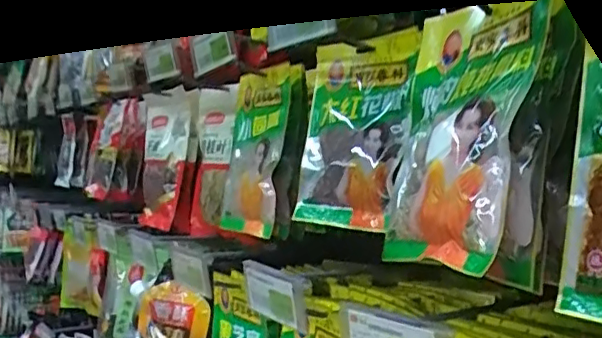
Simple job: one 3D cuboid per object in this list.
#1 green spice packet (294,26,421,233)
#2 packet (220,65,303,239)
[{"bbox_3d":[0.054,-0.037,0.506,0.132,0.173,0.019,-2,-15,41],"label":"green spice packet"},{"bbox_3d":[-0.057,-0.020,0.640,0.023,0.185,0.143,7,2,-32],"label":"packet"}]

